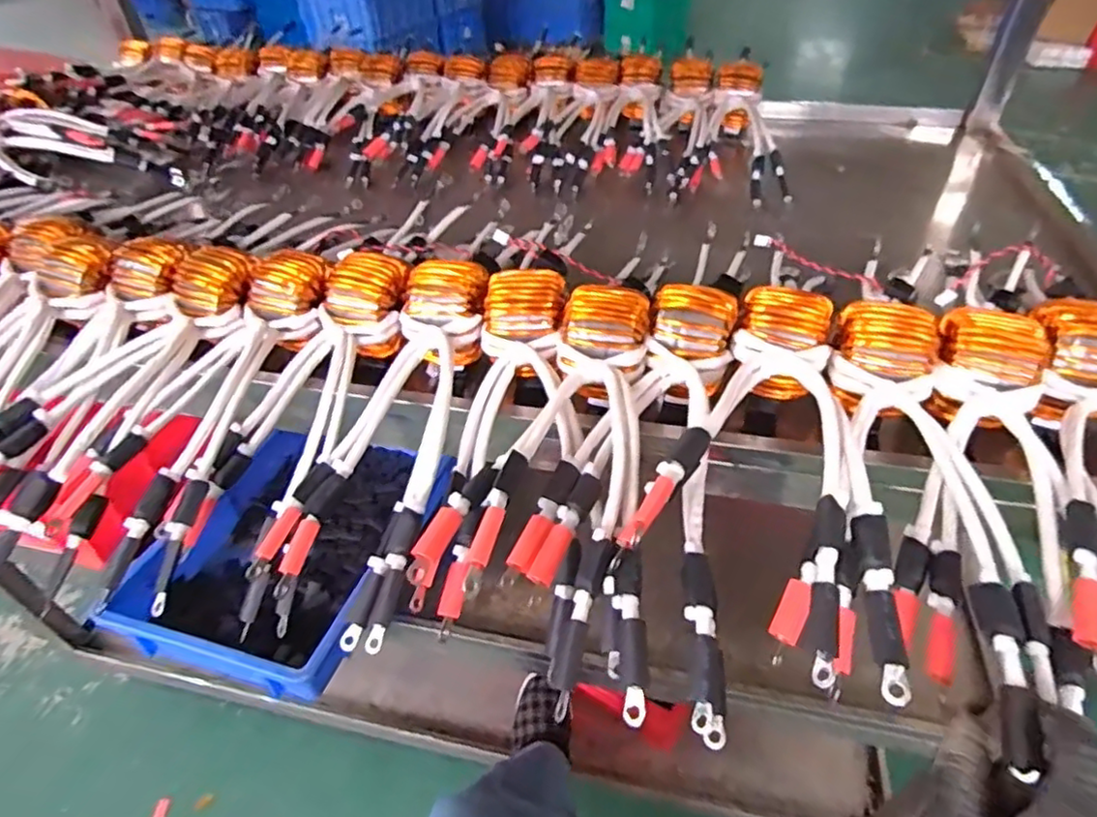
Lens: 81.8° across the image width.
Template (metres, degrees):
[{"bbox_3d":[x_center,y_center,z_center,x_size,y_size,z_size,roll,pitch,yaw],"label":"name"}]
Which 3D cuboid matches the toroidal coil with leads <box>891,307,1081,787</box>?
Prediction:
[{"bbox_3d":[0.266,0.053,0.384,0.081,0.049,0.302,15,54,18],"label":"toroidal coil with leads"}]

